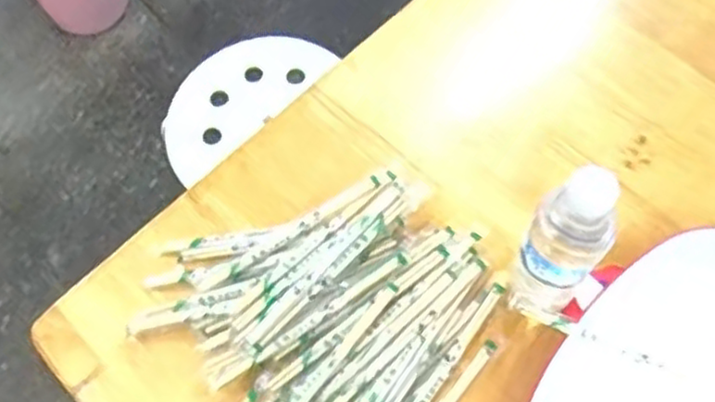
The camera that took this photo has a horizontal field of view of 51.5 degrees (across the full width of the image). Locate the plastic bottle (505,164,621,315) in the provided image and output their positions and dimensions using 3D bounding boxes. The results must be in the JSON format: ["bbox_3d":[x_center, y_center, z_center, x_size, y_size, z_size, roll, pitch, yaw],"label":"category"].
[{"bbox_3d":[0.163,0.043,0.597,0.057,0.194,0.052,28,70,15],"label":"plastic bottle"}]

